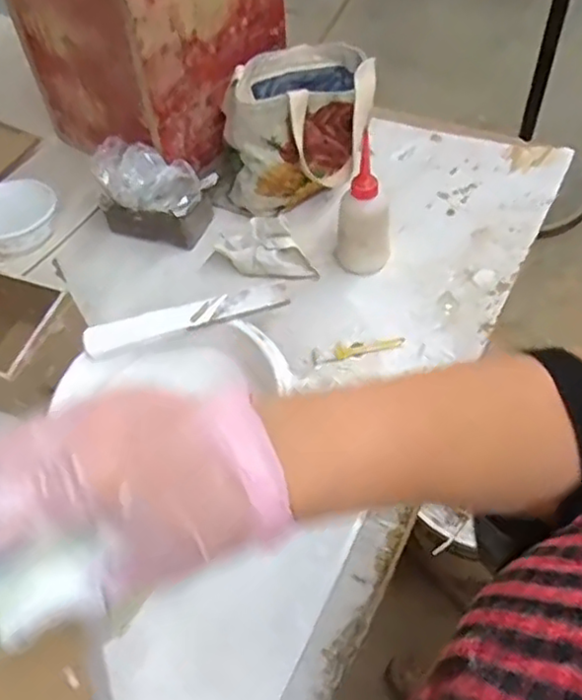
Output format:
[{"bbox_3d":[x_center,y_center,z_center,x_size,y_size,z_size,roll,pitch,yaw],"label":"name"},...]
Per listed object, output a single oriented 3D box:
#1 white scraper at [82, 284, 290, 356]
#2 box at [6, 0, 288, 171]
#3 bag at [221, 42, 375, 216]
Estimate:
[{"bbox_3d":[-0.102,-0.032,0.640,0.198,0.009,0.031,-15,54,-5],"label":"white scraper"},{"bbox_3d":[-0.175,-0.436,0.846,0.247,0.272,0.256,32,64,24],"label":"box"},{"bbox_3d":[0.012,-0.292,0.844,0.179,0.151,0.190,1,55,6],"label":"bag"}]

